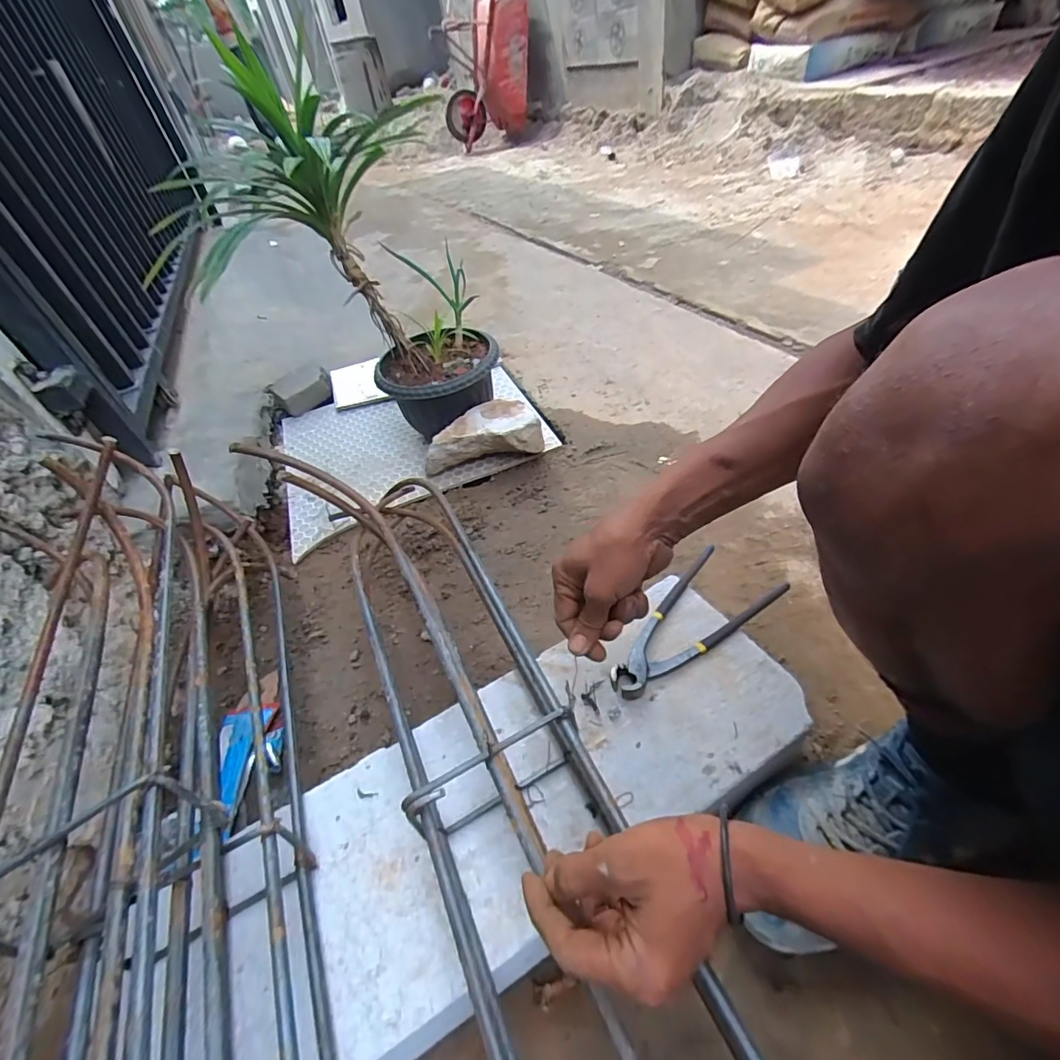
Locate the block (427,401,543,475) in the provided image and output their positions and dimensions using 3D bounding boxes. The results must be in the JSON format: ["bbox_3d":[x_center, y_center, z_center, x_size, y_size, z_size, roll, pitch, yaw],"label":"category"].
[{"bbox_3d":[-0.081,-0.153,0.869,0.201,0.100,0.086,-9,45,2],"label":"block"}]

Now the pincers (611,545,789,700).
[{"bbox_3d":[0.159,0.093,0.517,0.207,0.011,0.087,-33,49,-21],"label":"pincers"}]

